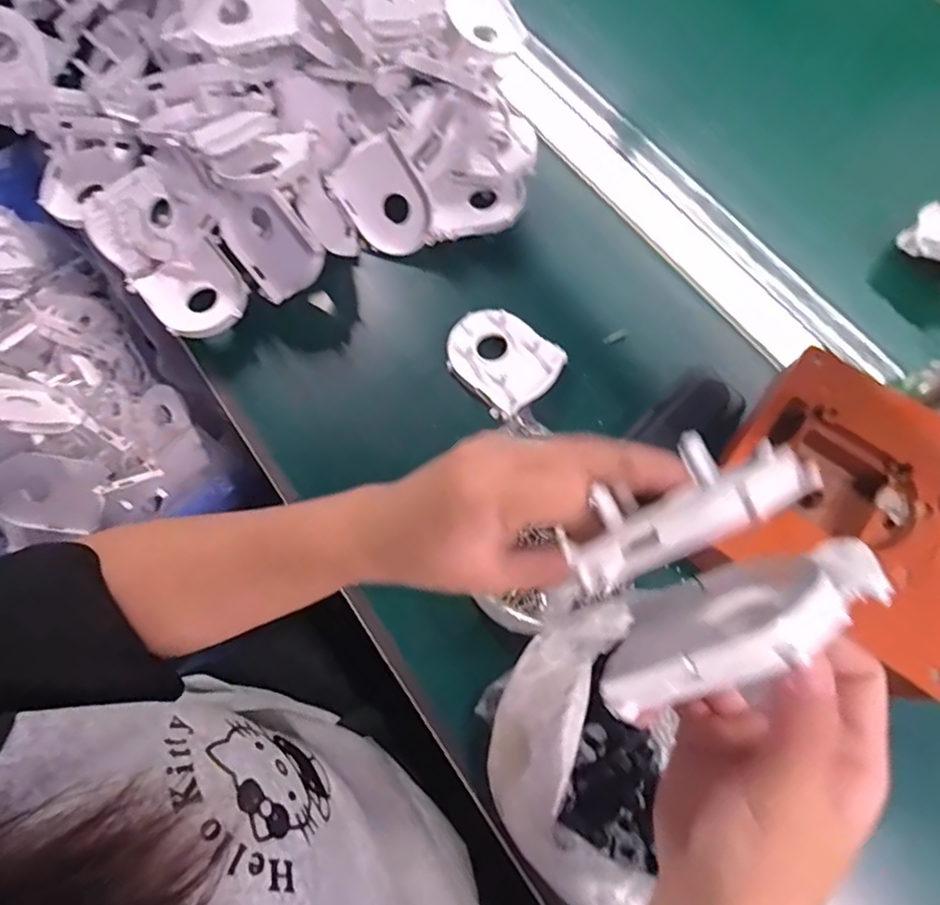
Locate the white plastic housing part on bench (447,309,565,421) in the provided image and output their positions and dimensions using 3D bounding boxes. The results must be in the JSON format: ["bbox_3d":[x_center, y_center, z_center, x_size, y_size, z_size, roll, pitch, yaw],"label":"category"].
[{"bbox_3d":[0.024,-0.071,0.442,0.067,0.016,0.084,-38,74,-10],"label":"white plastic housing part on bench"}]

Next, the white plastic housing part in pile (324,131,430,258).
[{"bbox_3d":[-0.065,-0.196,0.465,0.067,0.017,0.080,-23,111,29],"label":"white plastic housing part in pile"}]

